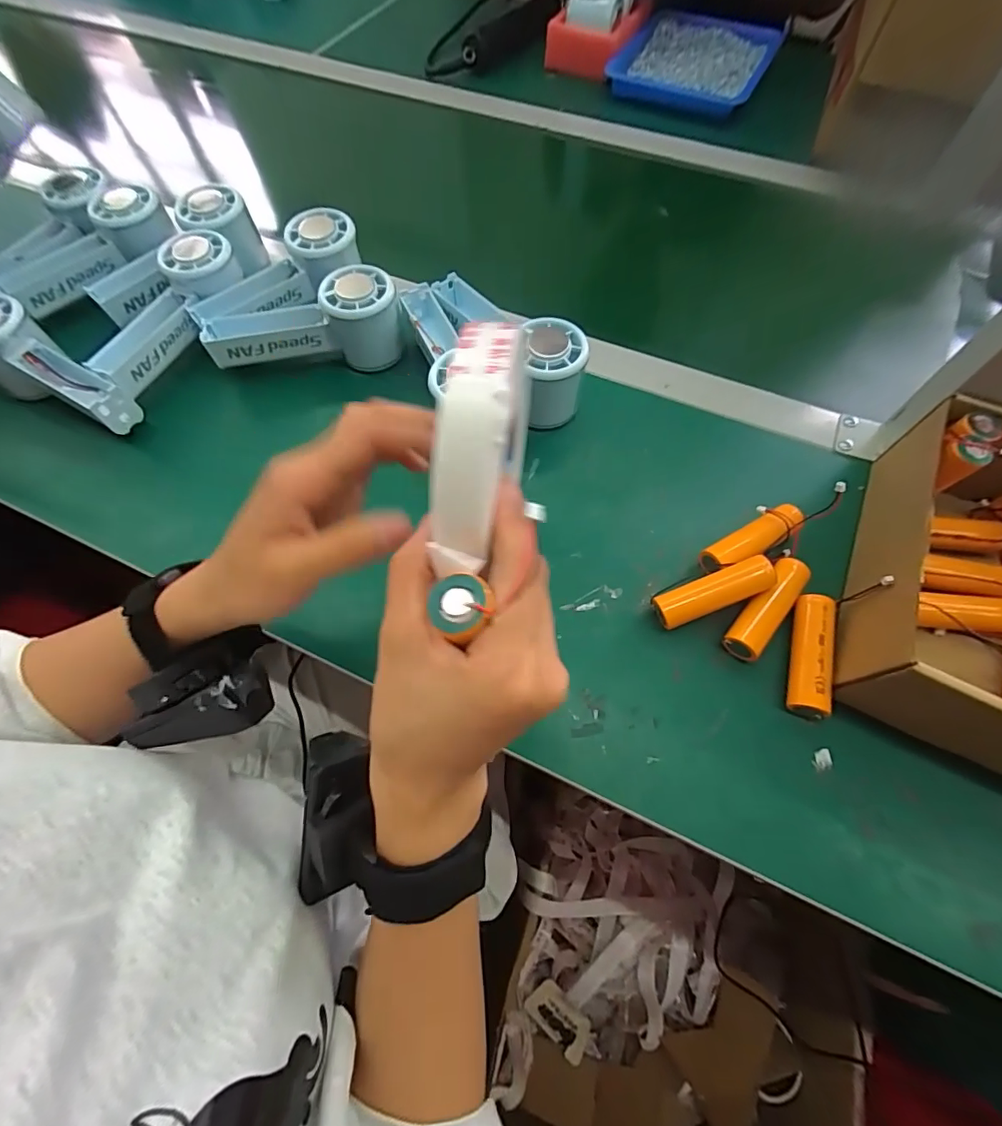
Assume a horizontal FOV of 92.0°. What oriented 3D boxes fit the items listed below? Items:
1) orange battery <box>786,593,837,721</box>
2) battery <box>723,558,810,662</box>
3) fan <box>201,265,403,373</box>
[{"bbox_3d":[0.187,0.056,0.294,0.023,0.022,0.071,16,65,7],"label":"orange battery"},{"bbox_3d":[0.167,0.028,0.306,0.023,0.024,0.071,36,69,16],"label":"battery"},{"bbox_3d":[-0.157,-0.193,0.394,0.150,0.062,0.048,-4,64,-2],"label":"fan"}]

